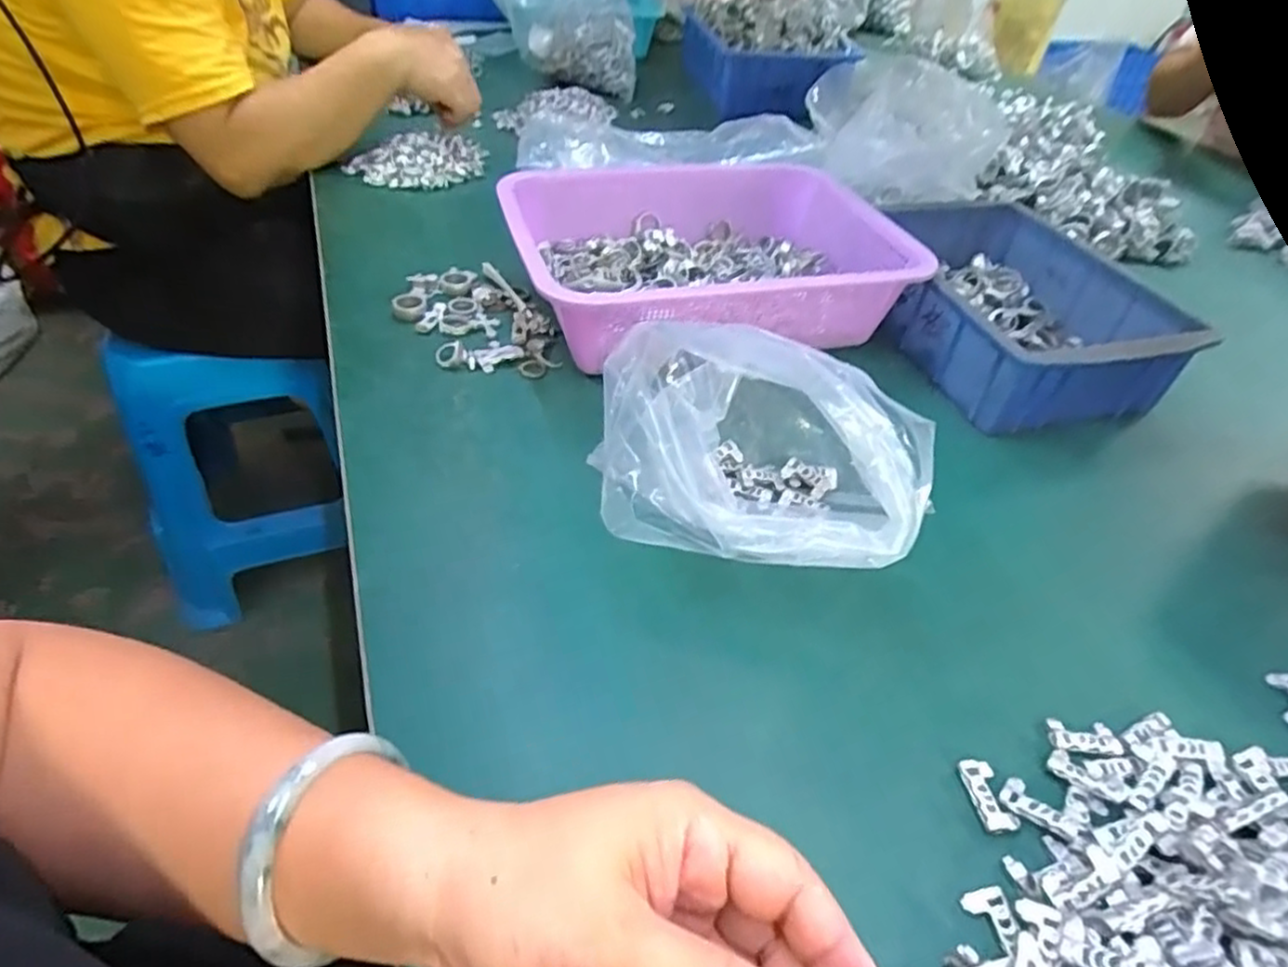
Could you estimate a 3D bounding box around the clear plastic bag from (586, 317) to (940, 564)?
[{"bbox_3d":[0.061,-0.019,0.399,0.161,0.103,0.145,8,43,2],"label":"clear plastic bag"}]

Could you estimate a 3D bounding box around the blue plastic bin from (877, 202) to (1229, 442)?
[{"bbox_3d":[0.293,-0.143,0.579,0.175,0.078,0.238,-10,45,-16],"label":"blue plastic bin"}]

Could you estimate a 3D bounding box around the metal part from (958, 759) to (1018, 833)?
[{"bbox_3d":[0.150,0.137,0.309,0.016,0.005,0.030,-3,43,-9],"label":"metal part"}]

